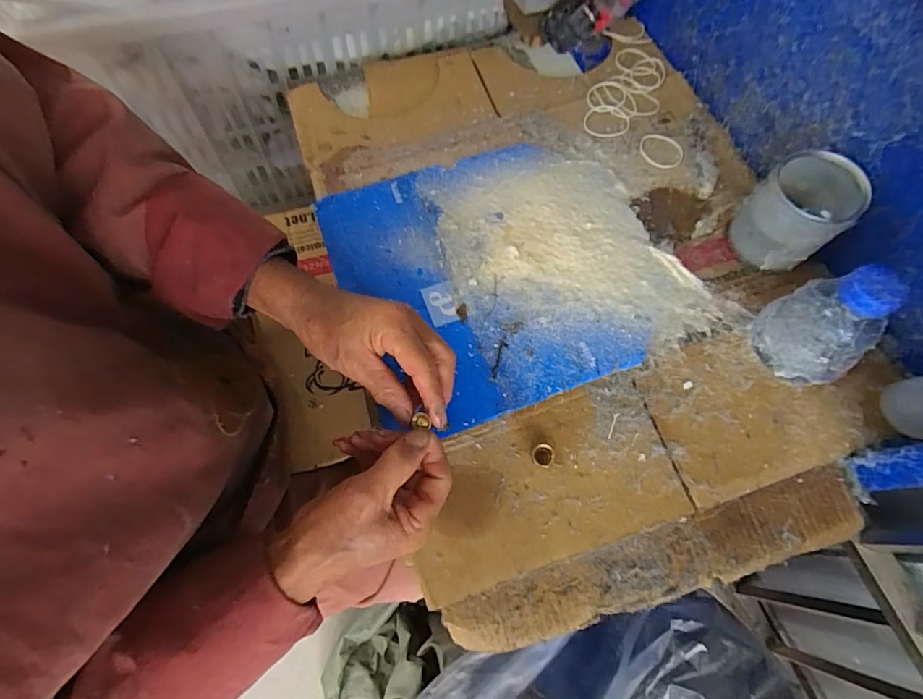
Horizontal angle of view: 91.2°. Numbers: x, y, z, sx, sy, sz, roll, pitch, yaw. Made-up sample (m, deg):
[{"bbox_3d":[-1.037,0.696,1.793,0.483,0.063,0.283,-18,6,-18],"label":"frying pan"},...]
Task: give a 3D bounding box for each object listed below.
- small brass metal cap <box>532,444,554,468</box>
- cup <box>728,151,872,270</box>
[{"bbox_3d":[0.073,0.094,0.402,0.018,0.013,0.017,0,69,0],"label":"small brass metal cap"},{"bbox_3d":[0.330,-0.133,0.451,0.080,0.094,0.082,0,69,0],"label":"cup"}]

